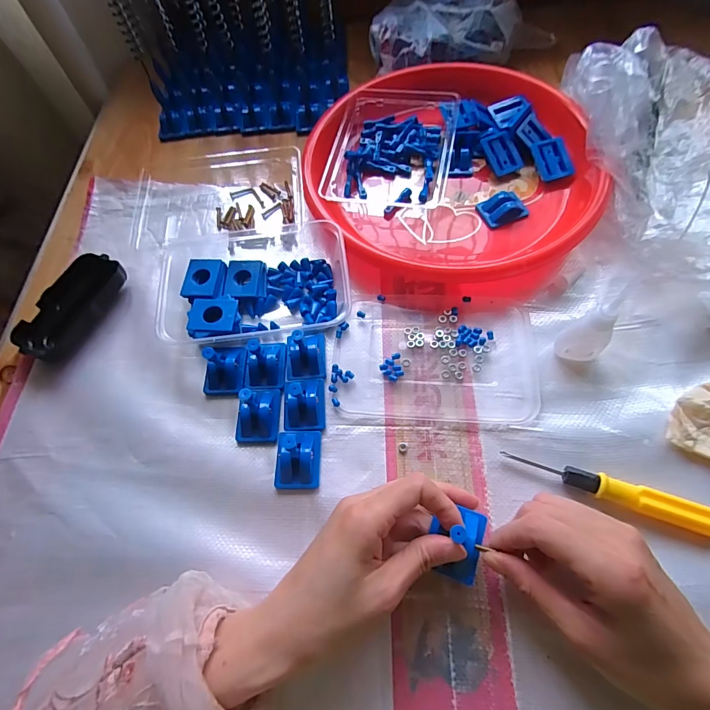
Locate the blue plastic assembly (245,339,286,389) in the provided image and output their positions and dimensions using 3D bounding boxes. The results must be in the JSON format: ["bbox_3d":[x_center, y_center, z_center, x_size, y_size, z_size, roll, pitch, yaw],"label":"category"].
[{"bbox_3d":[-0.079,0.001,0.331,0.033,0.041,0.043,0,64,4],"label":"blue plastic assembly"}]

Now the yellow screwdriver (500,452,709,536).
[{"bbox_3d":[0.180,0.094,0.280,0.138,0.019,0.016,18,67,12],"label":"yellow screwdriver"}]

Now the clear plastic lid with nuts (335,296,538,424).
[{"bbox_3d":[0.068,0.000,0.342,0.164,0.007,0.110,2,64,5],"label":"clear plastic lid with nuts"}]

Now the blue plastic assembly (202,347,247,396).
[{"bbox_3d":[-0.113,0.008,0.333,0.034,0.044,0.039,1,64,4],"label":"blue plastic assembly"}]

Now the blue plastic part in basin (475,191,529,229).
[{"bbox_3d":[0.148,-0.148,0.398,0.042,0.017,0.030,-20,64,-6],"label":"blue plastic part in basin"}]

